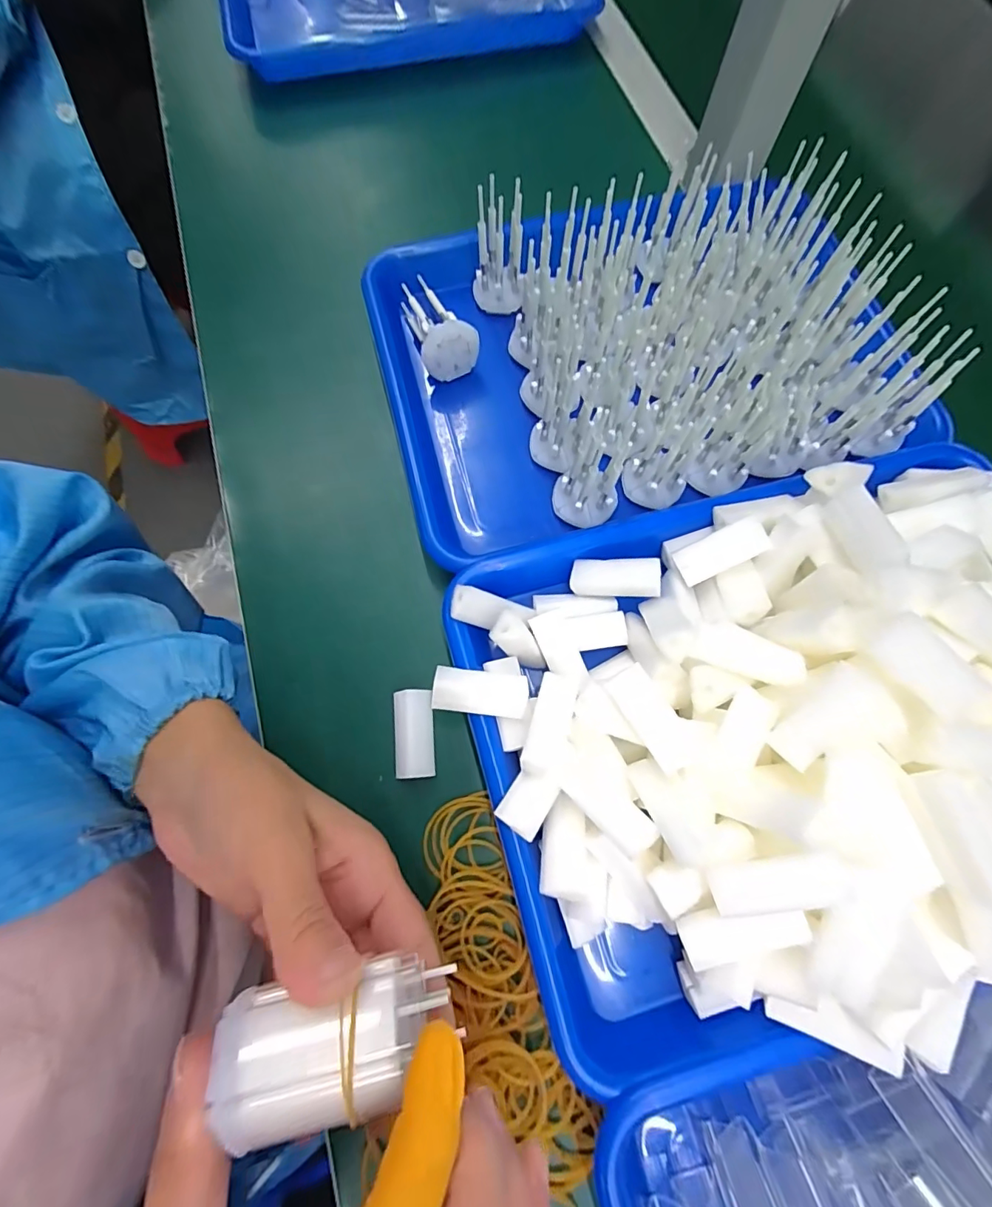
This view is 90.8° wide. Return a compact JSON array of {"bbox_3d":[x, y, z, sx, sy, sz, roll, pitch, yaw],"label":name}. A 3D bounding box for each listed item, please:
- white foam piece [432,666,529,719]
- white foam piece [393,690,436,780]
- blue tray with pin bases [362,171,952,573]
[{"bbox_3d":[-0.008,0.043,0.237,0.046,0.008,0.020,9,72,-13],"label":"white foam piece"},{"bbox_3d":[-0.044,0.069,0.260,0.021,0.011,0.044,-3,73,-2],"label":"white foam piece"},{"bbox_3d":[0.092,-0.163,0.316,0.326,0.064,0.240,-14,73,-6],"label":"blue tray with pin bases"}]

